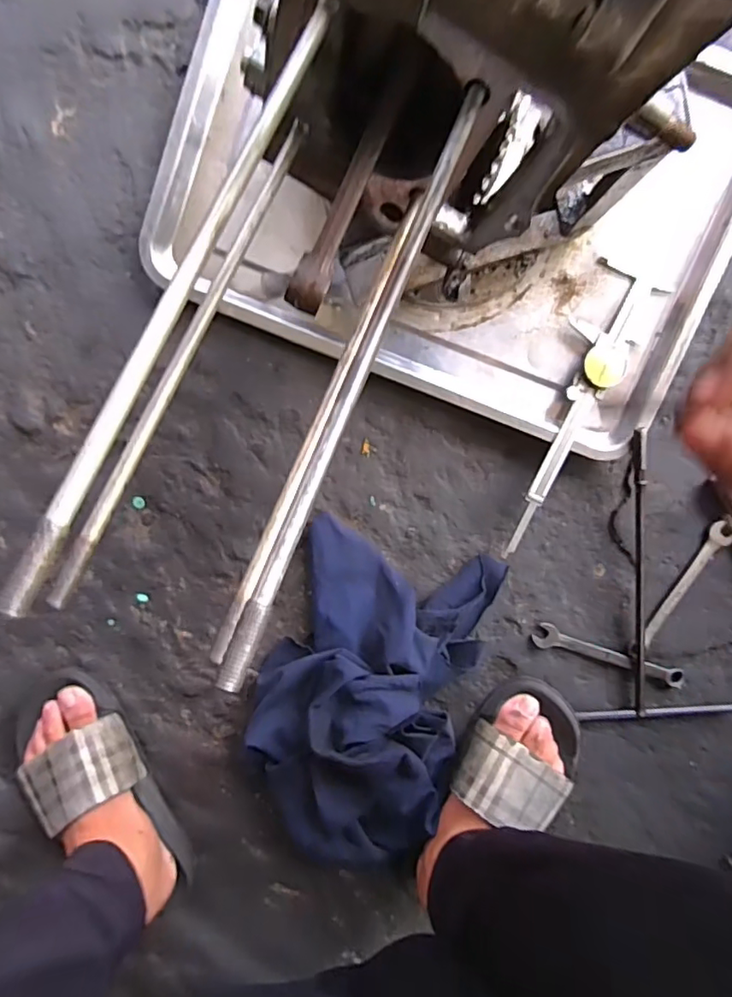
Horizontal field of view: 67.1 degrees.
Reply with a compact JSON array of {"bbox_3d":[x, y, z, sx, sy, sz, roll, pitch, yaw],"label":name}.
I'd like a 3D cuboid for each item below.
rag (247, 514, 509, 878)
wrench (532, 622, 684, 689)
[{"bbox_3d":[-0.003,0.203,0.546,0.210,0.079,0.326,15,100,0],"label":"rag"},{"bbox_3d":[0.246,0.161,0.555,0.154,0.009,0.026,18,100,0],"label":"wrench"}]

